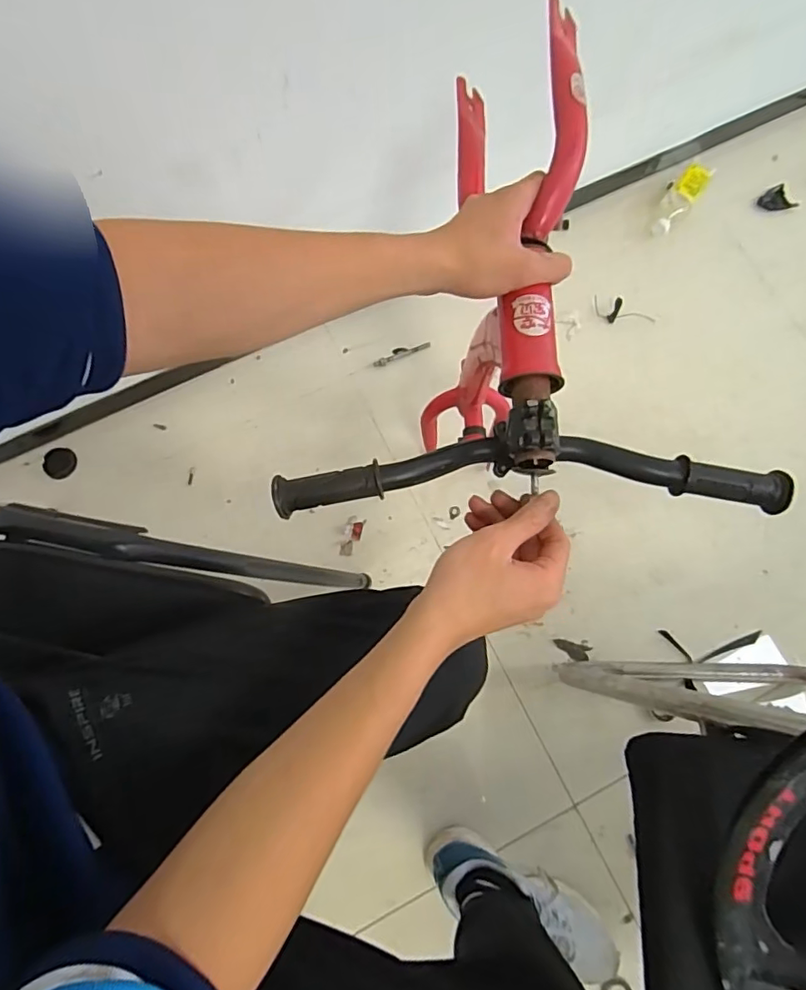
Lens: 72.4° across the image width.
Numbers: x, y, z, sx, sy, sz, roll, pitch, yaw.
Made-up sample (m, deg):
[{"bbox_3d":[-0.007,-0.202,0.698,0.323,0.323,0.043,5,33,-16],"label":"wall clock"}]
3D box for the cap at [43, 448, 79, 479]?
[{"bbox_3d":[-0.597,-0.055,0.956,0.055,0.013,0.052,0,77,-1],"label":"cap"}]

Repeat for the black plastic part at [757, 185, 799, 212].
[{"bbox_3d":[0.738,-0.577,1.087,0.065,0.014,0.054,-34,80,-8],"label":"black plastic part"}]

